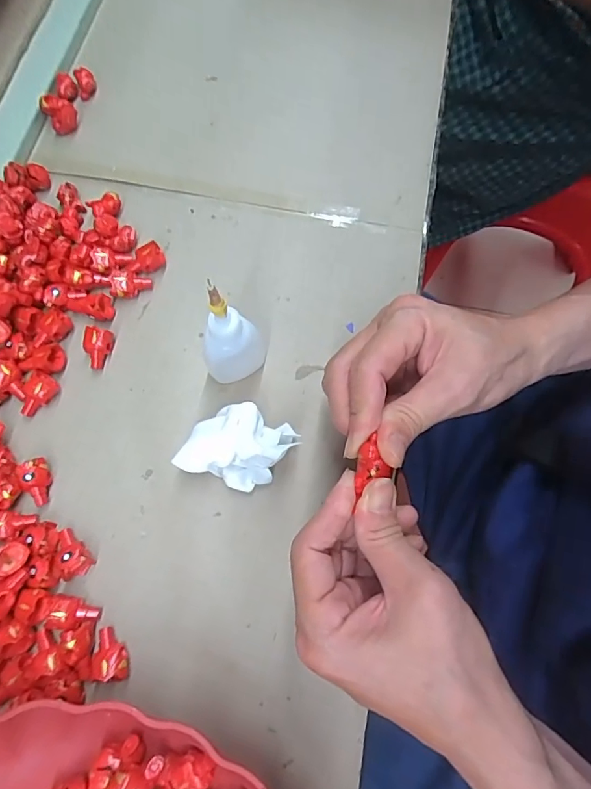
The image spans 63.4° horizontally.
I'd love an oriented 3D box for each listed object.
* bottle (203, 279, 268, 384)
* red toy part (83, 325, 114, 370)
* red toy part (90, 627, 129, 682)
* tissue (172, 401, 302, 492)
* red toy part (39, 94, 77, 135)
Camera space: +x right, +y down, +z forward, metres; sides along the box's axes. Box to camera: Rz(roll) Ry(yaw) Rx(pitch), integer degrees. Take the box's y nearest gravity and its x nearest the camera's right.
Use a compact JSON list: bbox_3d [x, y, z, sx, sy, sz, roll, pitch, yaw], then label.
[{"bbox_3d":[-0.035,-0.031,0.256,0.033,0.089,0.026,-15,74,-6],"label":"bottle"},{"bbox_3d":[-0.122,-0.028,0.293,0.015,0.012,0.023,12,73,2],"label":"red toy part"},{"bbox_3d":[-0.094,0.132,0.243,0.019,0.014,0.021,6,73,1],"label":"red toy part"},{"bbox_3d":[-0.031,0.028,0.265,0.057,0.035,0.043,16,74,4],"label":"tissue"},{"bbox_3d":[-0.168,-0.201,0.343,0.020,0.014,0.027,-34,77,-11],"label":"red toy part"}]

